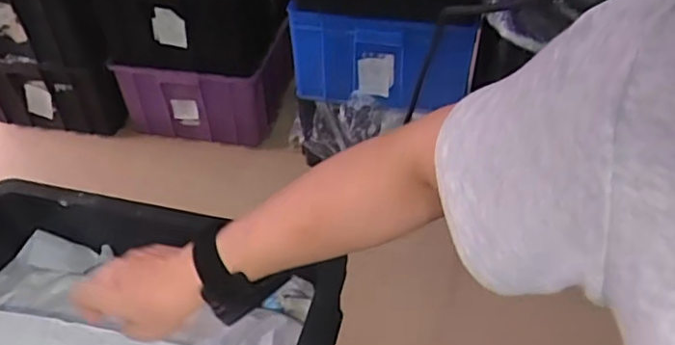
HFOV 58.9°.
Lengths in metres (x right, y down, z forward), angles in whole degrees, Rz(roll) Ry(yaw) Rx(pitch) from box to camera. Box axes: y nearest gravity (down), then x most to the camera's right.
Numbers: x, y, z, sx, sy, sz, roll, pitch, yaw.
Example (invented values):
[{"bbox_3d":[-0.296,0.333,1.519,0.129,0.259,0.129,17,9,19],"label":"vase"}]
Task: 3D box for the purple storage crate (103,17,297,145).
[{"bbox_3d":[-0.334,-0.245,1.632,0.431,0.241,0.257,8,43,9],"label":"purple storage crate"}]

